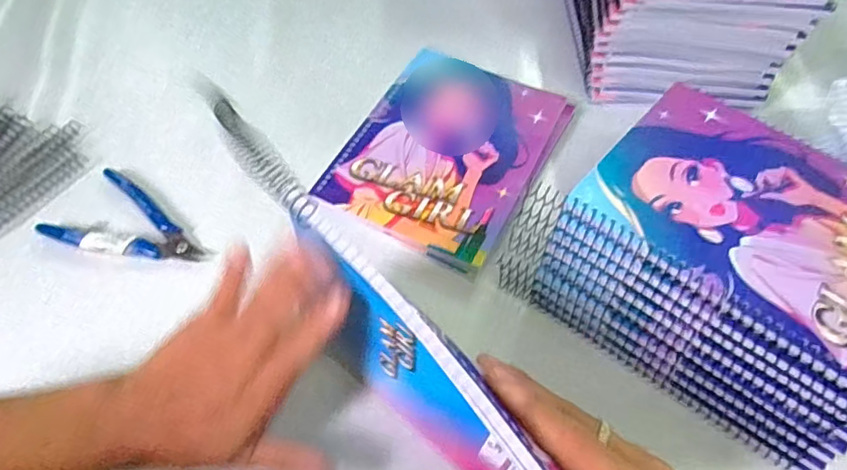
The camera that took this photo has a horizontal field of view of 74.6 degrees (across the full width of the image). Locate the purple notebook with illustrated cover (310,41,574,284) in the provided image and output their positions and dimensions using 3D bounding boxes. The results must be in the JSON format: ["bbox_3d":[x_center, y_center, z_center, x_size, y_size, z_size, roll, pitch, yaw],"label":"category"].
[{"bbox_3d":[0.022,-0.070,0.468,0.148,0.019,0.200,24,59,12],"label":"purple notebook with illustrated cover"}]

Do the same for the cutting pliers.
[{"bbox_3d":[-0.220,-0.001,0.418,0.120,0.009,0.069,29,60,16],"label":"cutting pliers"}]

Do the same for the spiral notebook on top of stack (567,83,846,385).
[{"bbox_3d":[0.210,-0.012,0.336,0.195,0.008,0.145,38,63,20],"label":"spiral notebook on top of stack"}]

